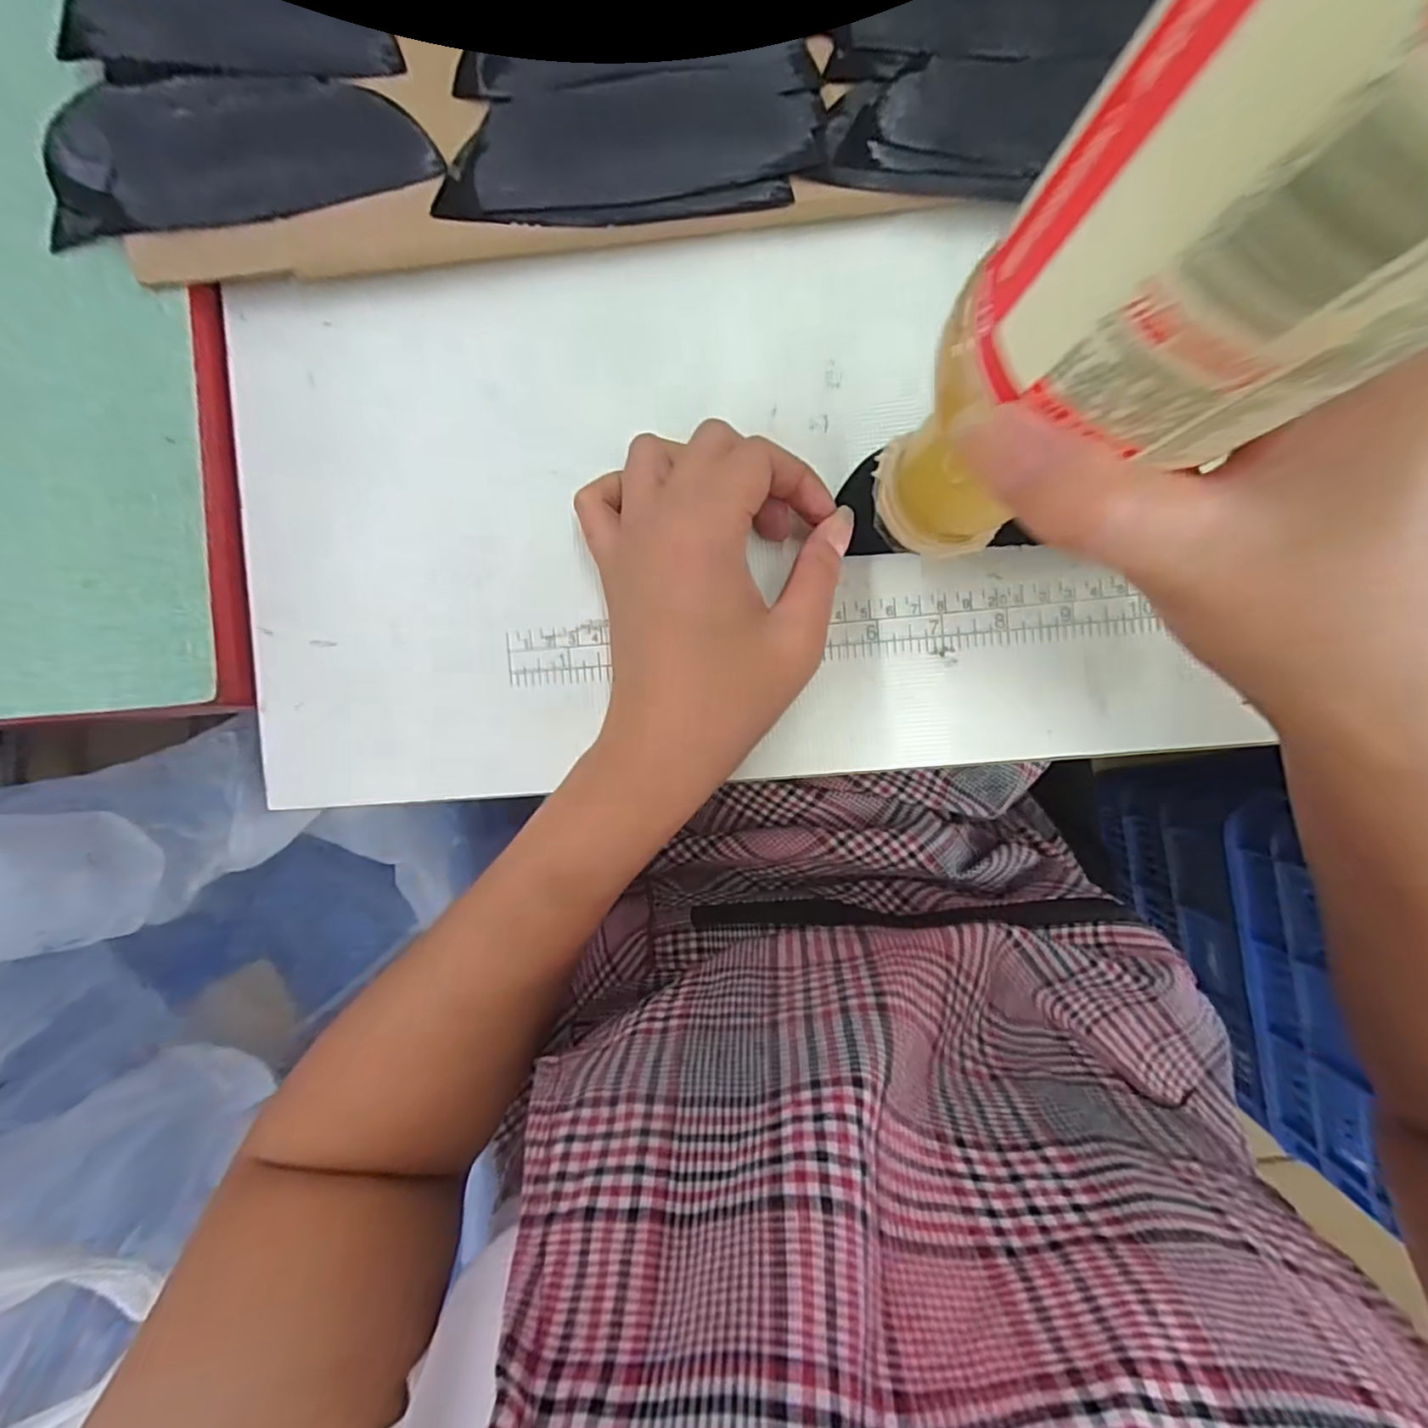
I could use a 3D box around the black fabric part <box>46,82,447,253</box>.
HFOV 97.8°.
[{"bbox_3d":[-0.188,-0.220,0.247,0.155,0.010,0.050,-4,94,0],"label":"black fabric part"}]

